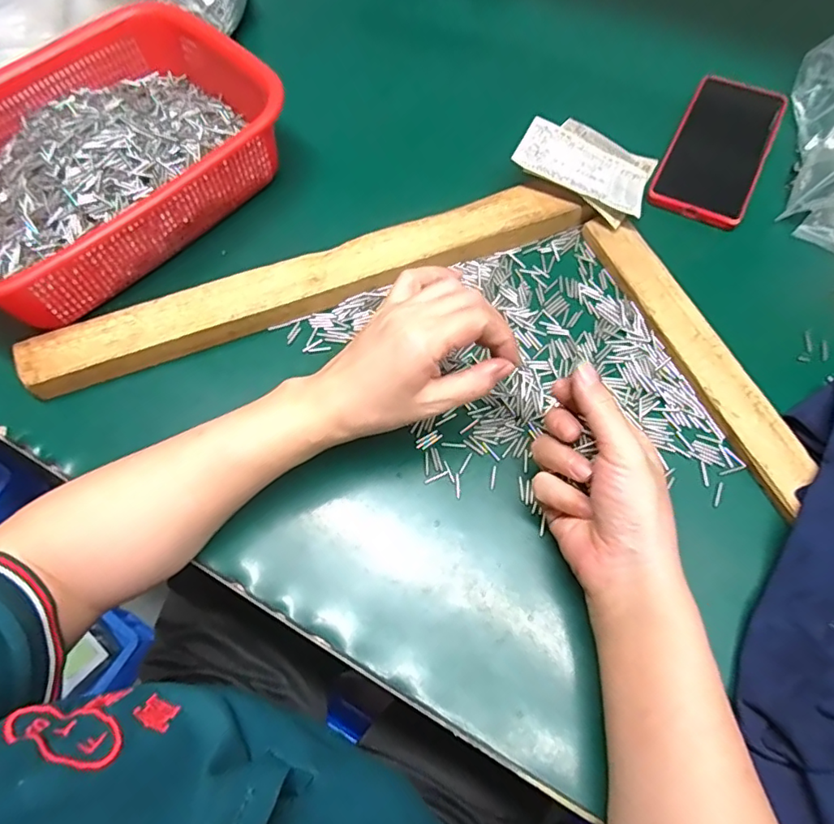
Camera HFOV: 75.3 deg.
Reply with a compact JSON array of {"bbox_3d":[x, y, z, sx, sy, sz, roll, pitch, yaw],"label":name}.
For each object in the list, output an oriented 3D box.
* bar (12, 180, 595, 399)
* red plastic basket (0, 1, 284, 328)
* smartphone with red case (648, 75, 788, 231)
[{"bbox_3d":[-0.080,-0.101,0.420,0.422,0.027,0.044,-21,68,-7],"label":"bar"},{"bbox_3d":[-0.256,-0.205,0.443,0.293,0.074,0.210,-40,72,-14],"label":"red plastic basket"},{"bbox_3d":[0.265,-0.231,0.475,0.076,0.011,0.162,27,71,12],"label":"smartphone with red case"}]

